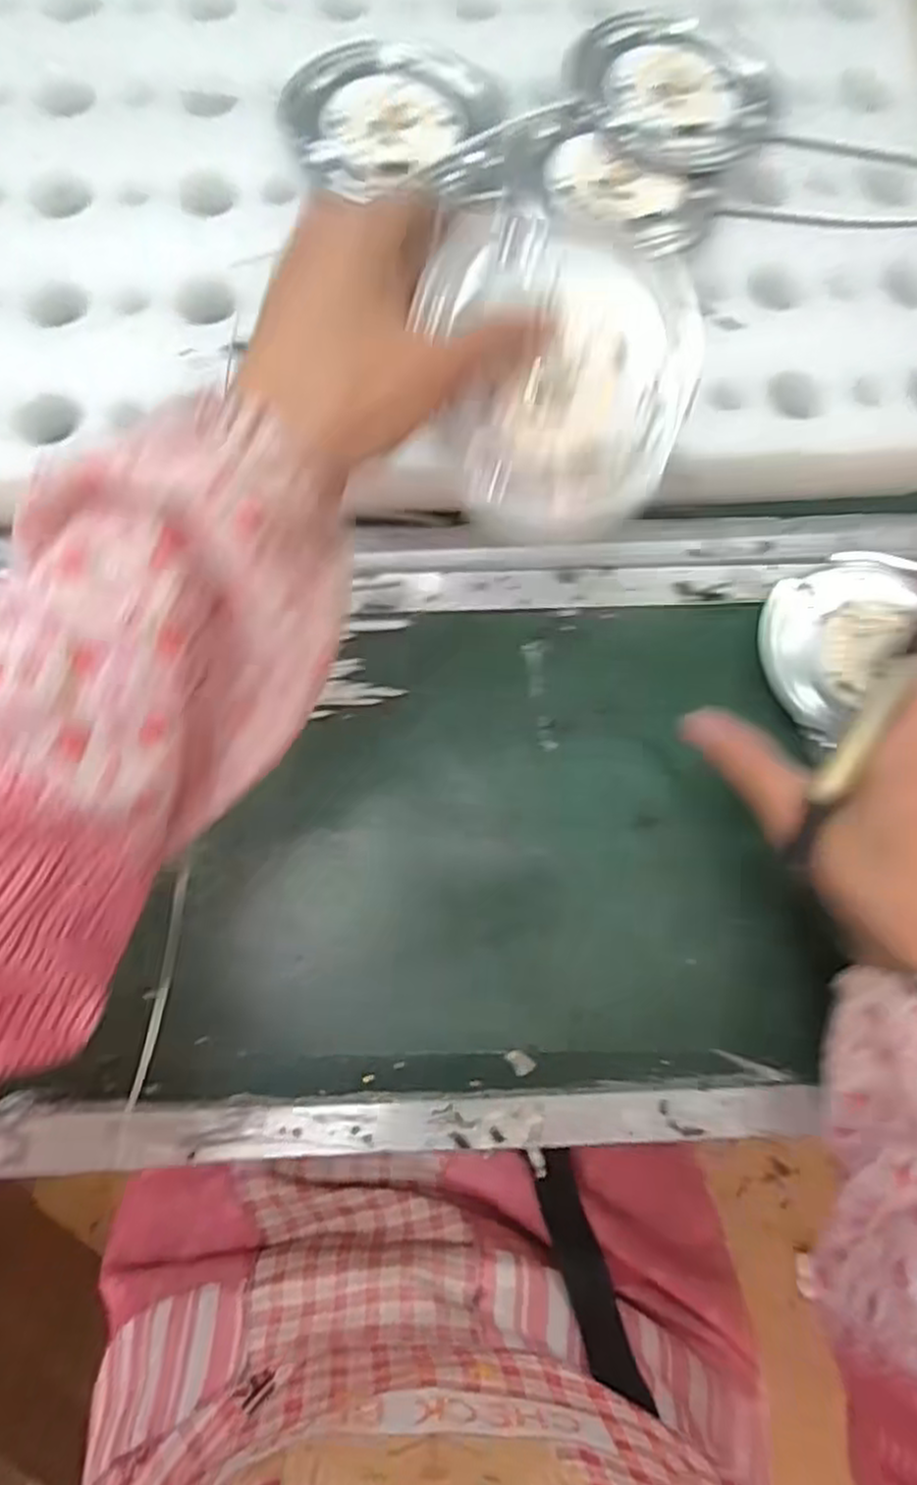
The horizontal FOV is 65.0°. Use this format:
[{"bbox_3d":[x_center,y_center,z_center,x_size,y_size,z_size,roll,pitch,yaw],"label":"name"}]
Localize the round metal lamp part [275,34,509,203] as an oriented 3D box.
[{"bbox_3d":[-0.038,-0.309,0.357,0.102,0.022,0.085,-43,83,-9],"label":"round metal lamp part"}]

